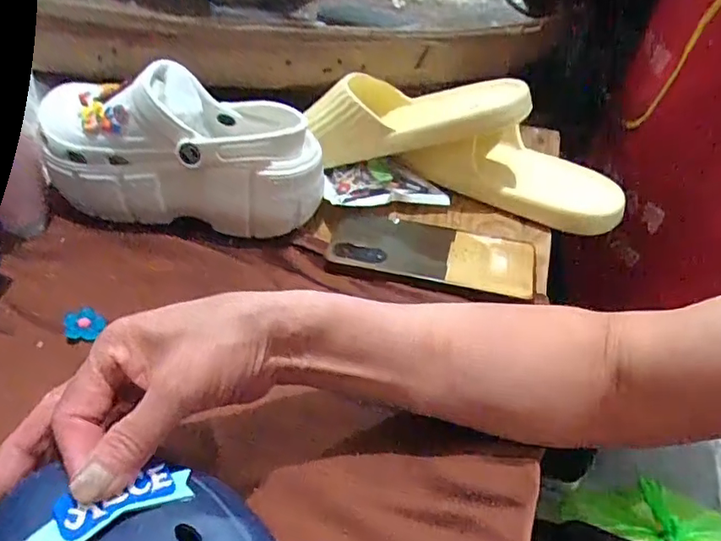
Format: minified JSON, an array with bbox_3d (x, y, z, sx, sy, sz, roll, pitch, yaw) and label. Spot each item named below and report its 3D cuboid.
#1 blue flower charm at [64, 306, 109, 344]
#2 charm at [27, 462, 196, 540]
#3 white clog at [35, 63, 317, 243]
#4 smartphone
[{"bbox_3d":[-0.191,0.037,0.372,0.025,0.005,0.024,-20,75,-29],"label":"blue flower charm"},{"bbox_3d":[-0.102,0.099,0.227,0.061,0.008,0.019,-11,61,-43],"label":"charm"},{"bbox_3d":[-0.149,-0.099,0.449,0.241,0.109,0.085,11,43,6],"label":"white clog"},{"bbox_3d":[0.057,-0.016,0.438,0.161,0.013,0.073,13,42,6],"label":"smartphone"}]

